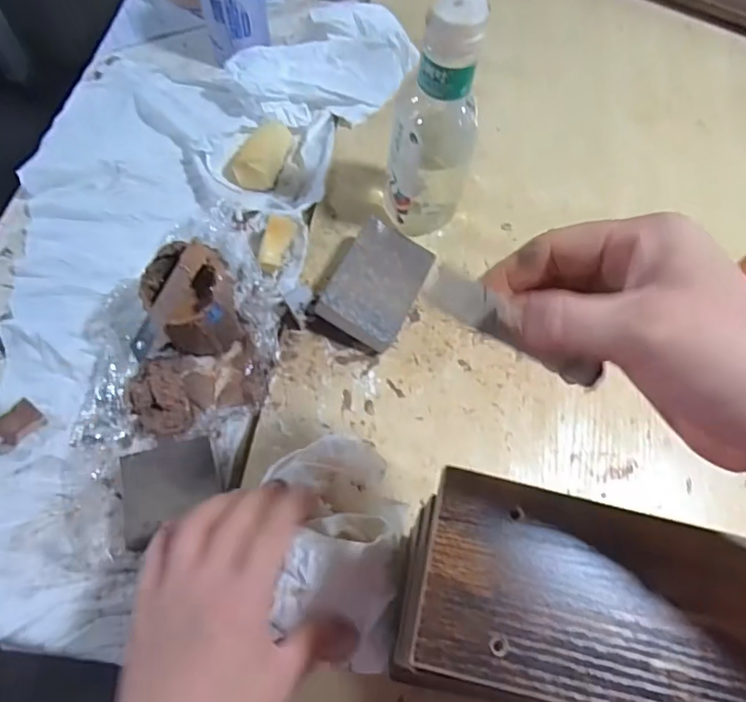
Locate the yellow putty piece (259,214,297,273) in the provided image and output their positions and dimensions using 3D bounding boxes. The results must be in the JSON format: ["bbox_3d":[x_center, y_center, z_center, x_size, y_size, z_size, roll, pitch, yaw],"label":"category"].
[{"bbox_3d":[-0.086,-0.094,0.507,0.024,0.019,0.051,12,66,2],"label":"yellow putty piece"}]

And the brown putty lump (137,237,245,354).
[{"bbox_3d":[-0.146,-0.042,0.456,0.066,0.077,0.085,-13,67,-8],"label":"brown putty lump"}]

